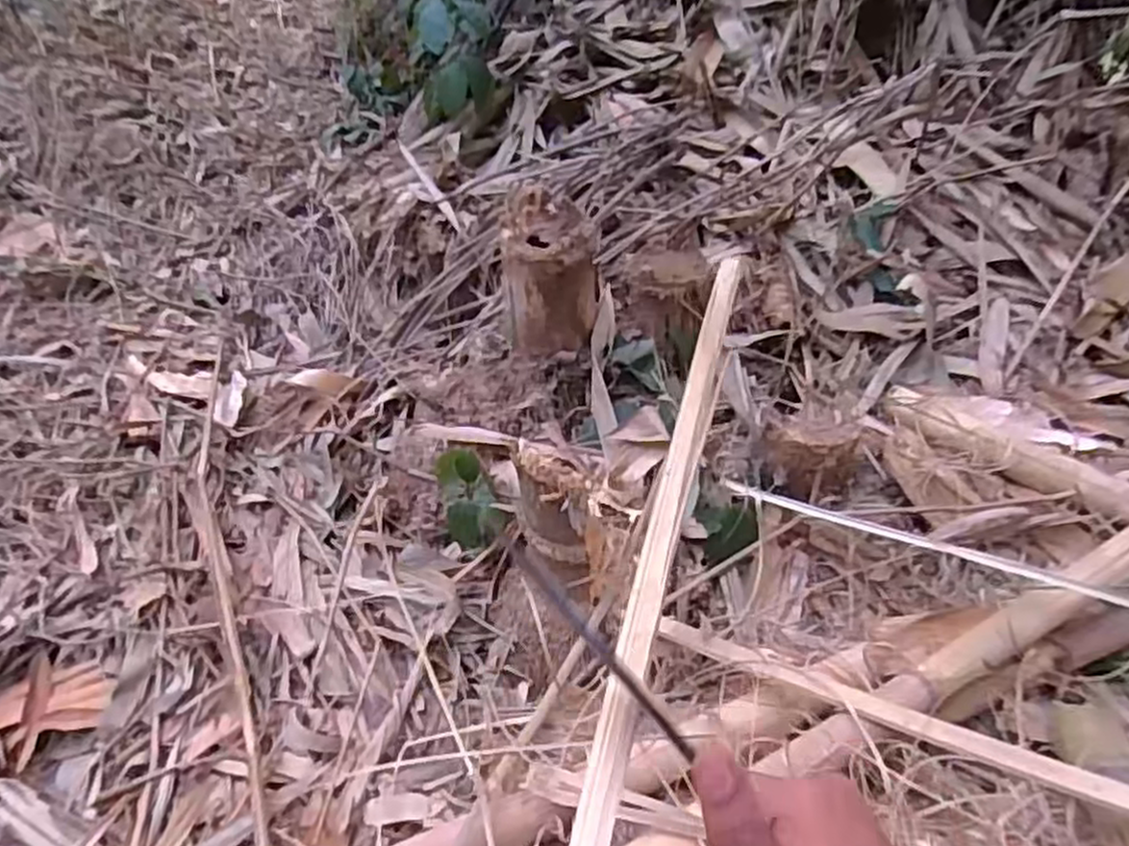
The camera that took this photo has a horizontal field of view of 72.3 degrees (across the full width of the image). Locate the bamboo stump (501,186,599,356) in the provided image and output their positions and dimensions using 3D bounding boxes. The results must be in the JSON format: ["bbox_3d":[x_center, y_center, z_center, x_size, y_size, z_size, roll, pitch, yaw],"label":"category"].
[{"bbox_3d":[-0.020,-0.198,1.045,0.126,0.179,0.119,-4,39,-1],"label":"bamboo stump"}]

